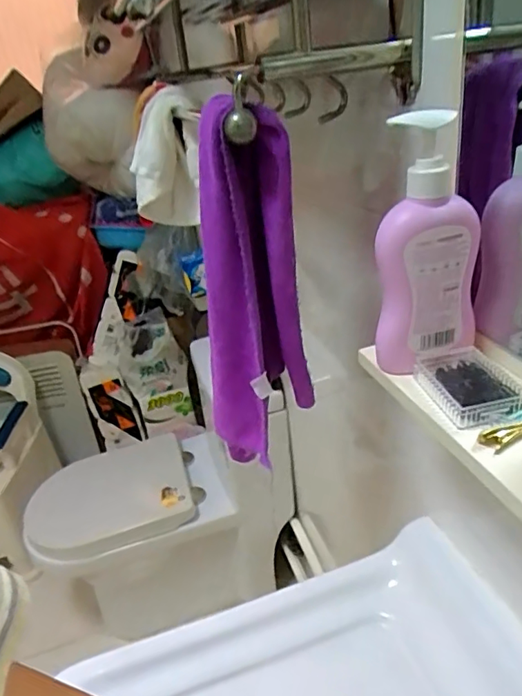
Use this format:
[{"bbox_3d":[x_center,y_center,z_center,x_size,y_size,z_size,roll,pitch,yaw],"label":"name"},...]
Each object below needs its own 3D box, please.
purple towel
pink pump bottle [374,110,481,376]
[{"bbox_3d":[-0.012,-0.045,0.548,0.105,0.355,0.109,-12,28,-8],"label":"purple towel"},{"bbox_3d":[0.126,-0.073,0.404,0.073,0.183,0.045,-17,29,-17],"label":"pink pump bottle"}]

